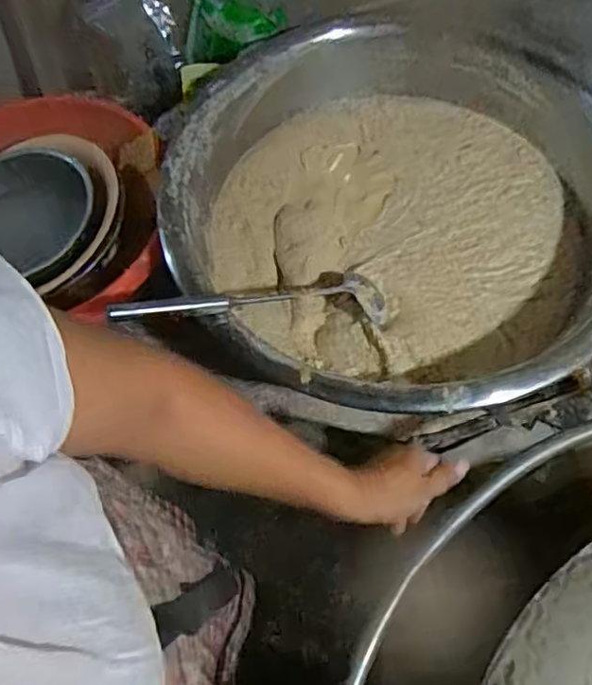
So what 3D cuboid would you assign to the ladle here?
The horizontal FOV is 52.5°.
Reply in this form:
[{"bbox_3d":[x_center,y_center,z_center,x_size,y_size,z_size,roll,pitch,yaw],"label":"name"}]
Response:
[{"bbox_3d":[-0.039,-0.047,0.699,0.326,0.047,0.090,-6,62,-27],"label":"ladle"}]

